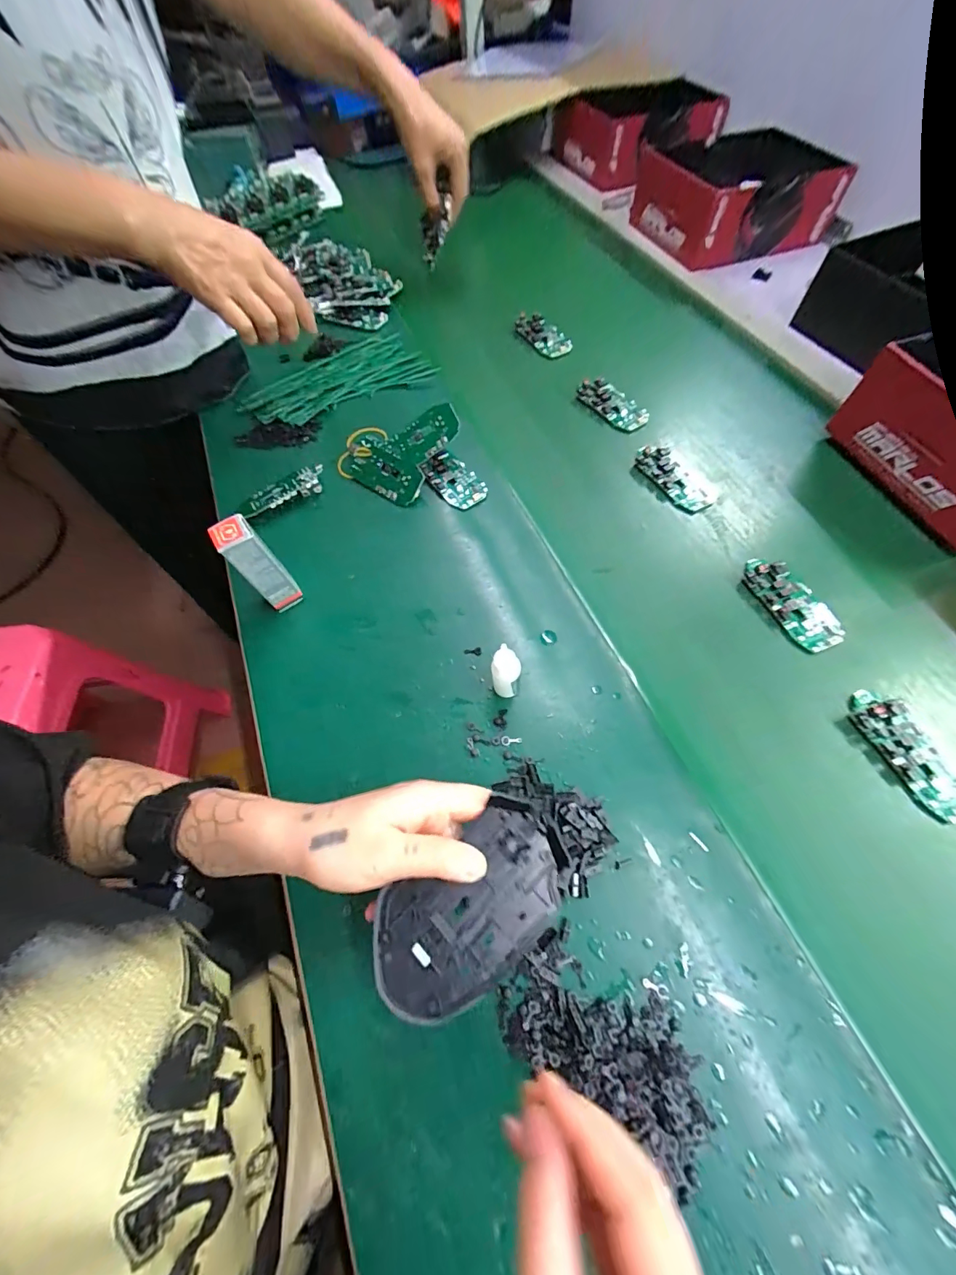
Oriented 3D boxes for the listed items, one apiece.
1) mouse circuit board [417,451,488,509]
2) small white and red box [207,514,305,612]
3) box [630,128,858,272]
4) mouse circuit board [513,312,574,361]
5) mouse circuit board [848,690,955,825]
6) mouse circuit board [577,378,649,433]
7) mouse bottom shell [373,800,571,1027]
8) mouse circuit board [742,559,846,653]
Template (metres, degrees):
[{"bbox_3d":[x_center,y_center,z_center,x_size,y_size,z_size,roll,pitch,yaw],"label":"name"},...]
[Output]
[{"bbox_3d":[-0.024,-0.165,0.470,0.069,0.011,0.044,43,72,10],"label":"mouse circuit board"},{"bbox_3d":[-0.187,-0.059,0.385,0.033,0.099,0.025,-34,66,-14],"label":"small white and red box"},{"bbox_3d":[0.392,-0.677,0.680,0.243,0.102,0.192,-19,63,-7],"label":"box"},{"bbox_3d":[0.092,-0.407,0.601,0.043,0.024,0.083,-35,66,-15],"label":"mouse circuit board"},{"bbox_3d":[0.320,0.085,0.330,0.037,0.017,0.098,-19,63,-7],"label":"mouse circuit board"},{"bbox_3d":[0.162,-0.276,0.529,0.043,0.018,0.088,-38,66,-16],"label":"mouse circuit board"},{"bbox_3d":[-0.001,0.147,0.245,0.116,0.009,0.068,-37,66,-16],"label":"mouse bottom shell"},{"bbox_3d":[0.279,-0.033,0.397,0.046,0.010,0.097,-22,63,-9],"label":"mouse circuit board"}]

